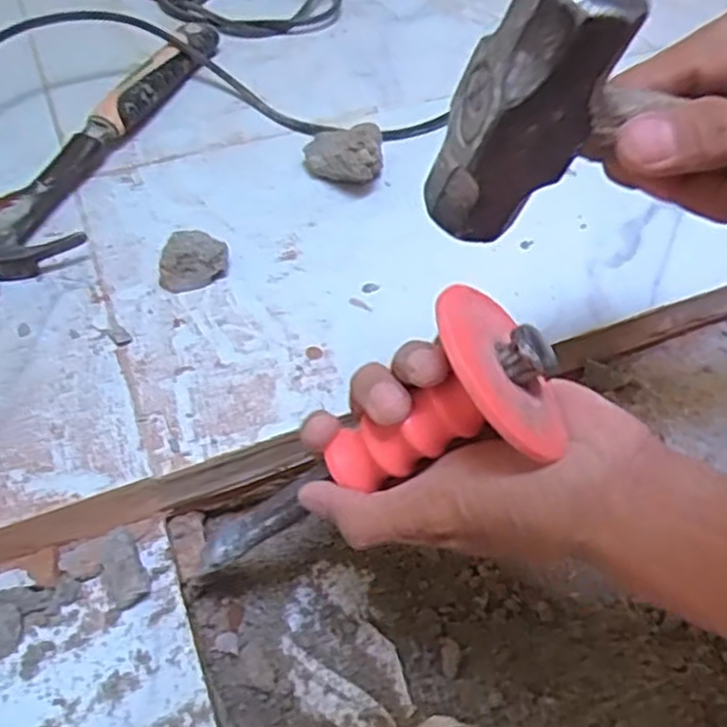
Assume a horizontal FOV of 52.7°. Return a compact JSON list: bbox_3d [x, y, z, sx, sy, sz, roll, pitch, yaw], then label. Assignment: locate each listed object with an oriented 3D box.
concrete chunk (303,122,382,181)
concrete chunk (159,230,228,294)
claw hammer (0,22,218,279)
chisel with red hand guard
[{"bbox_3d":[-0.013,-0.145,0.509,0.058,0.038,0.031,22,55,13],"label":"concrete chunk"},{"bbox_3d":[-0.106,-0.065,0.456,0.042,0.023,0.032,-13,55,-13],"label":"concrete chunk"},{"bbox_3d":[-0.194,-0.165,0.521,0.095,0.026,0.283,15,54,8],"label":"claw hammer"},{"bbox_3d":[-0.005,0.040,0.324,0.062,0.200,0.071,26,42,-41],"label":"chisel with red hand guard"}]

